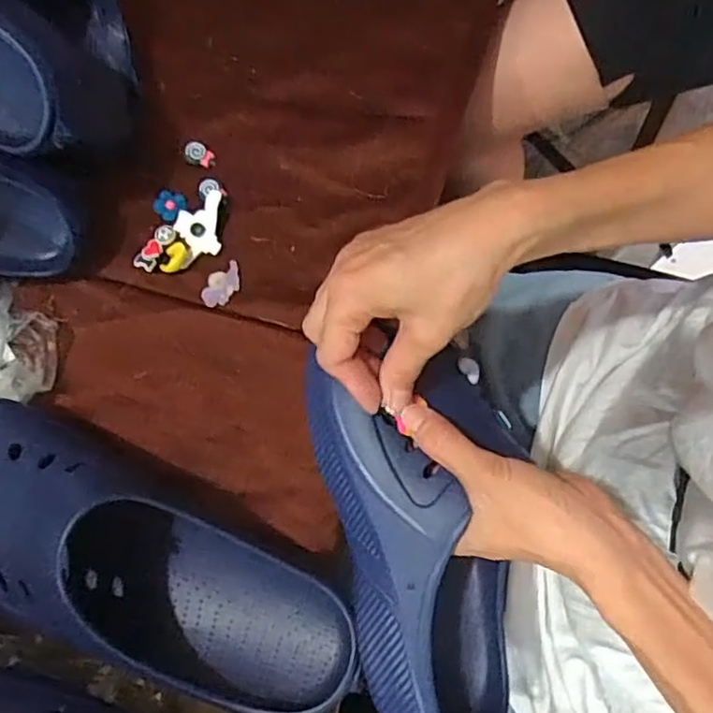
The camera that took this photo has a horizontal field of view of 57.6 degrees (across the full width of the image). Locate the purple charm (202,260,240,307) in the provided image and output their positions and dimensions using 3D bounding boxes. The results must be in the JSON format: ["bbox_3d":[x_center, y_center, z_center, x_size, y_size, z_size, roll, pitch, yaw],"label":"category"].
[{"bbox_3d":[-0.099,-0.054,0.481,0.023,0.004,0.038,36,80,11],"label":"purple charm"}]

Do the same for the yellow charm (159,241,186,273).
[{"bbox_3d":[-0.138,-0.075,0.489,0.018,0.004,0.024,11,76,5],"label":"yellow charm"}]

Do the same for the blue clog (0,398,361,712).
[{"bbox_3d":[-0.141,0.123,0.382,0.298,0.088,0.108,27,78,12],"label":"blue clog"}]

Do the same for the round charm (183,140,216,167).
[{"bbox_3d":[-0.123,-0.159,0.507,0.025,0.005,0.016,27,78,9],"label":"round charm"}]

